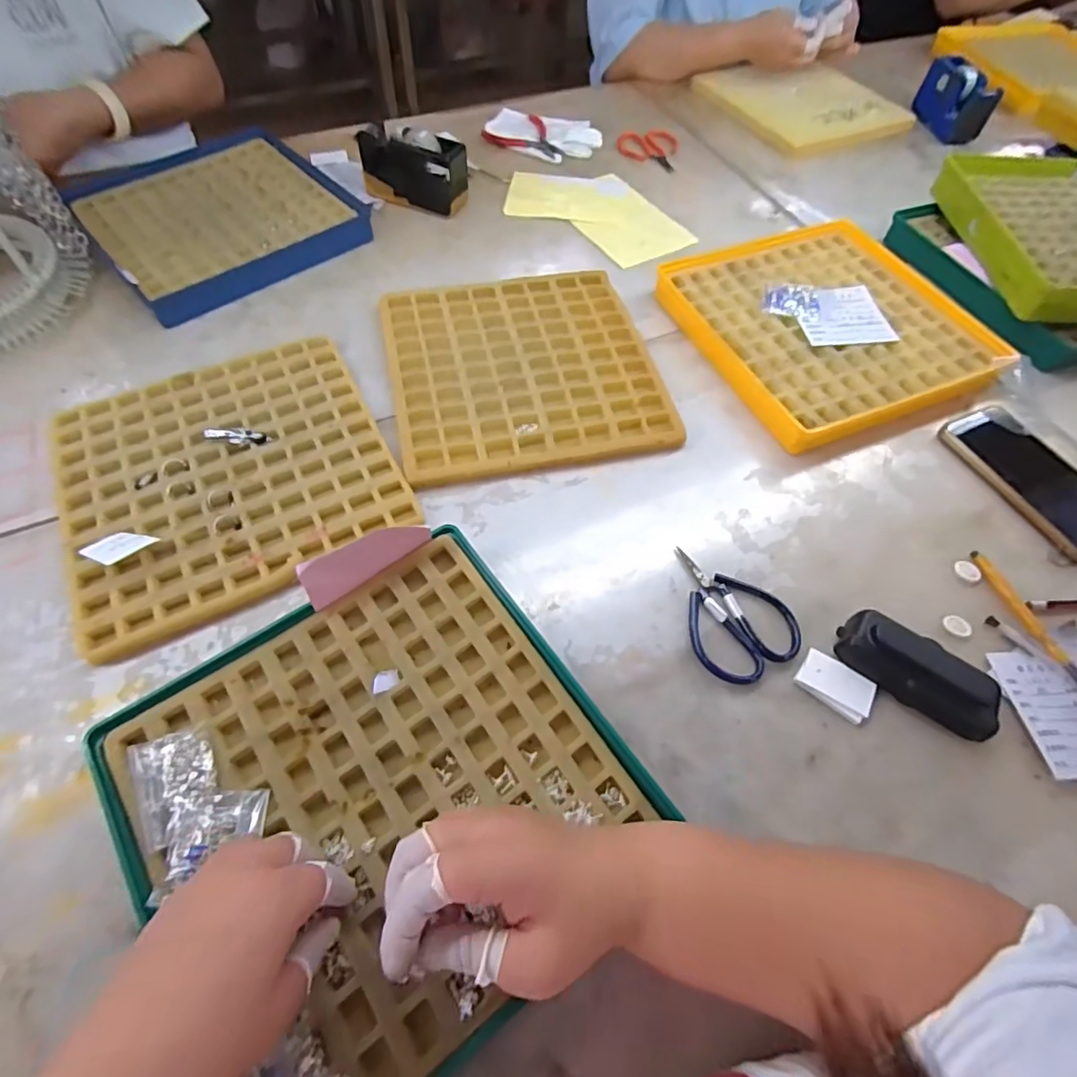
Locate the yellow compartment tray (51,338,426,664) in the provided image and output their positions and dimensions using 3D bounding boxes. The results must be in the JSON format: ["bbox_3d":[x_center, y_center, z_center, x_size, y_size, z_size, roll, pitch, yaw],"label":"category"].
[{"bbox_3d":[-0.270,-0.061,0.487,0.258,0.027,0.262,-24,63,-15],"label":"yellow compartment tray"}]

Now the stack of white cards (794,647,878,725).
[{"bbox_3d":[0.218,0.106,0.408,0.051,0.004,0.034,33,63,17],"label":"stack of white cards"}]

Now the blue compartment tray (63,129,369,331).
[{"bbox_3d":[-0.398,-0.400,0.688,0.268,0.031,0.299,-40,68,-22],"label":"blue compartment tray"}]

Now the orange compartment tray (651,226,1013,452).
[{"bbox_3d":[0.311,-0.244,0.617,0.292,0.029,0.295,-20,62,-13],"label":"orange compartment tray"}]

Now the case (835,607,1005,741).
[{"bbox_3d":[0.276,0.096,0.405,0.108,0.034,0.049,35,64,18],"label":"case"}]

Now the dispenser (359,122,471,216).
[{"bbox_3d":[-0.157,-0.469,0.712,0.145,0.074,0.067,27,62,14],"label":"dispenser"}]

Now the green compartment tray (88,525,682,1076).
[{"bbox_3d":[-0.095,0.152,0.349,0.266,0.027,0.269,-33,65,-19],"label":"green compartment tray"}]

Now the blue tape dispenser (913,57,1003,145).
[{"bbox_3d":[0.667,-0.704,0.894,0.066,0.069,0.126,0,59,-2],"label":"blue tape dispenser"}]

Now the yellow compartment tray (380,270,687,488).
[{"bbox_3d":[-0.017,-0.178,0.574,0.257,0.015,0.267,-10,60,-8],"label":"yellow compartment tray"}]

